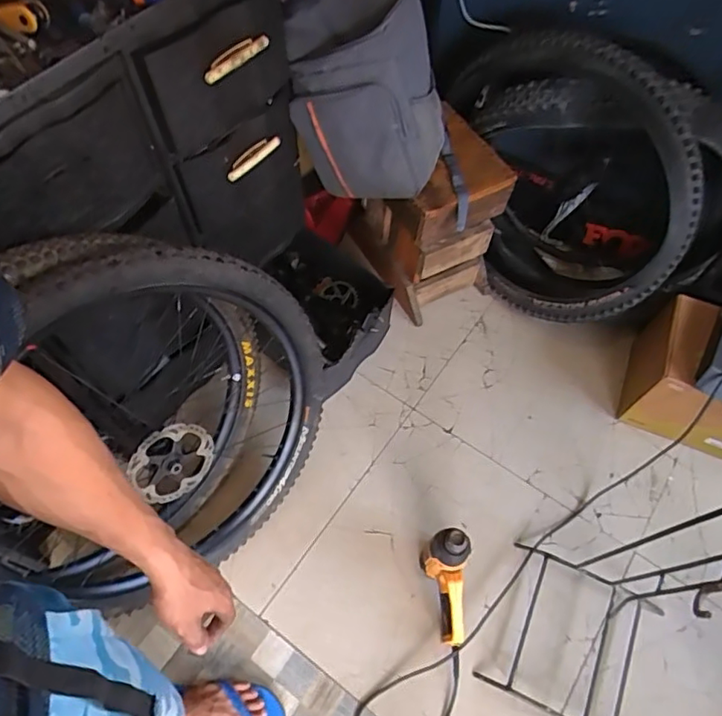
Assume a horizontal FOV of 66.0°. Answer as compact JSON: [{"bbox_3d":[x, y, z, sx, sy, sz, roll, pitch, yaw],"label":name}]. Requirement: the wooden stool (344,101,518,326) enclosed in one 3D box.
[{"bbox_3d":[0.169,-0.360,1.432,0.251,0.413,0.330,-26,63,-14],"label":"wooden stool"}]

